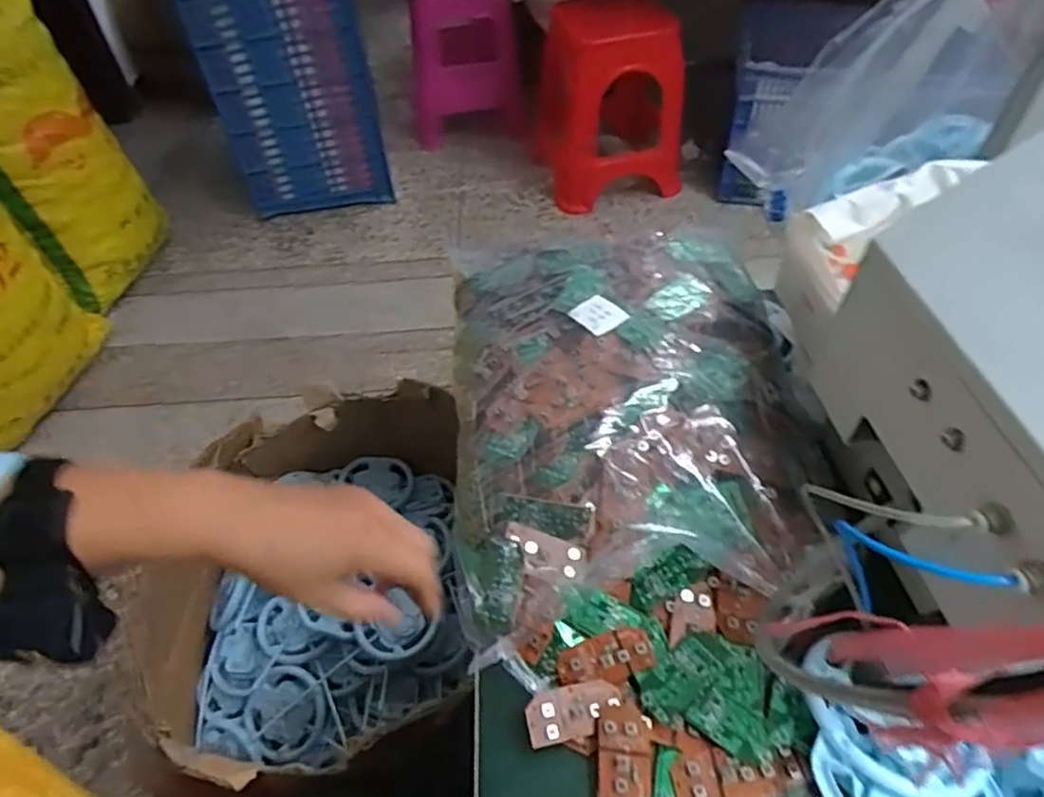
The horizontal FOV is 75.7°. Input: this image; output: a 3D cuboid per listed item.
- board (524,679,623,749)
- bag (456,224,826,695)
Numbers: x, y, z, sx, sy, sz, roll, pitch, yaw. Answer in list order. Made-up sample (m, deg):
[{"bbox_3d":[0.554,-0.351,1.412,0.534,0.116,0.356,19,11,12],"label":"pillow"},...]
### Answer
[{"bbox_3d":[0.032,0.191,0.409,0.060,0.007,0.029,-7,68,-17],"label":"board"},{"bbox_3d":[0.081,0.002,0.504,0.261,0.091,0.330,-5,49,-3],"label":"bag"}]

